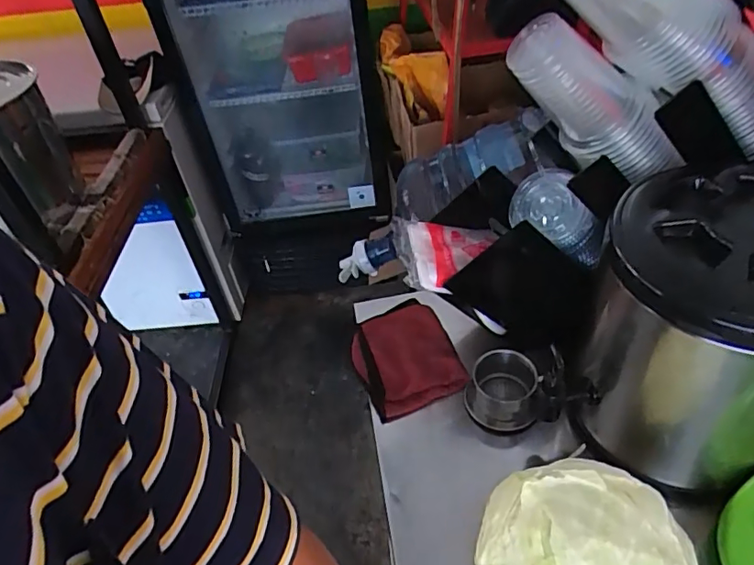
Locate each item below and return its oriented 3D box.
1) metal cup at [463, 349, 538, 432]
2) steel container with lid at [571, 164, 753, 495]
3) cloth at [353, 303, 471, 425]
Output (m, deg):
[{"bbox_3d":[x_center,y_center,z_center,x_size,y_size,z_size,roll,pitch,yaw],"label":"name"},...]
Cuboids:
[{"bbox_3d":[0.152,0.132,0.652,0.083,0.062,0.081,-4,44,4],"label":"metal cup"},{"bbox_3d":[0.321,0.045,0.534,0.187,0.265,0.218,11,47,18],"label":"steel container with lid"},{"bbox_3d":[0.038,0.100,0.718,0.129,0.034,0.158,-20,45,-13],"label":"cloth"}]

